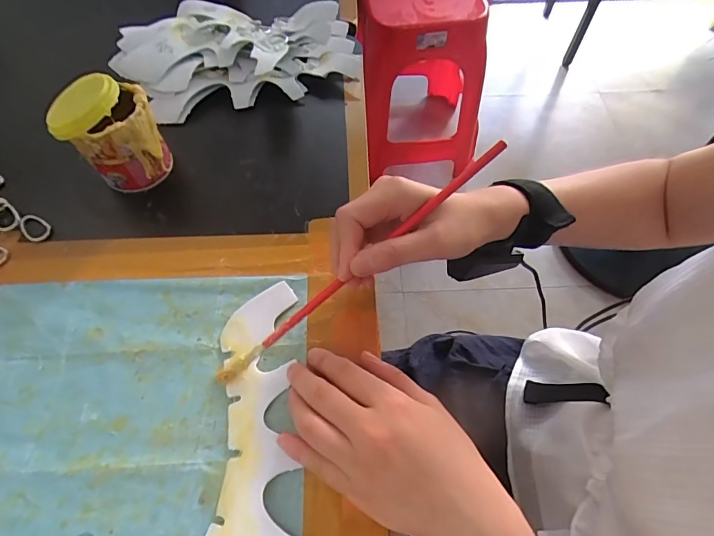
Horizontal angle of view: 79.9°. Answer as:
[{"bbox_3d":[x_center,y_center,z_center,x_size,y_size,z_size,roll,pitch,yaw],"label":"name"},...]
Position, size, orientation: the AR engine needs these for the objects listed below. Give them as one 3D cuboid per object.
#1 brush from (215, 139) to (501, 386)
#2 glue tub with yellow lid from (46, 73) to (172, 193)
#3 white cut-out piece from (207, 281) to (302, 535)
[{"bbox_3d":[-0.003,0.001,0.290,0.252,0.009,0.009,-40,65,8],"label":"brush"},{"bbox_3d":[-0.211,-0.114,0.377,0.062,0.083,0.073,33,67,18],"label":"glue tub with yellow lid"},{"bbox_3d":[-0.064,0.115,0.283,0.076,0.008,0.214,-11,60,-8],"label":"white cut-out piece"}]

